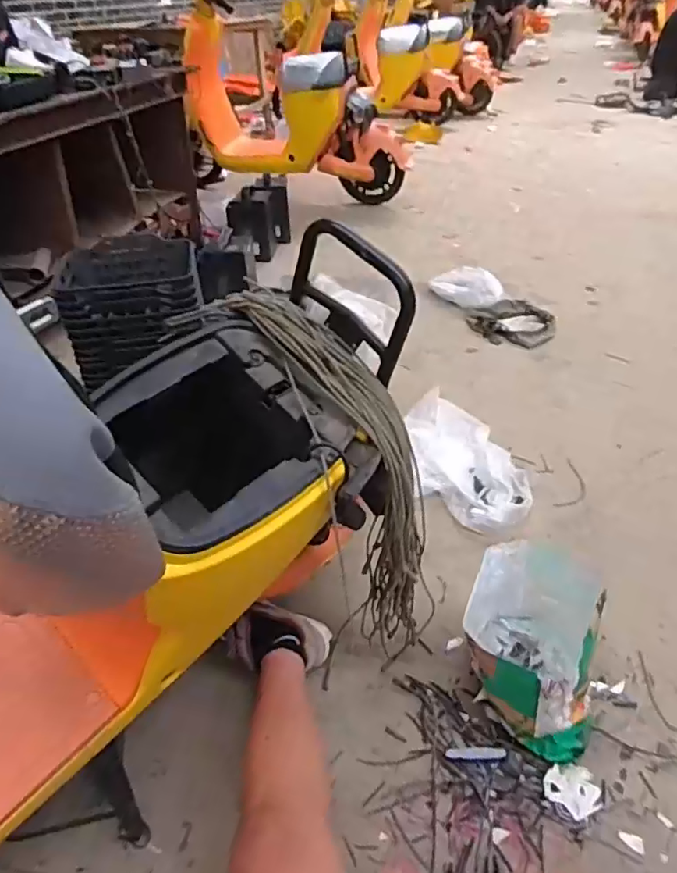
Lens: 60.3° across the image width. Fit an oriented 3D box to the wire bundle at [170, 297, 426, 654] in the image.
[{"bbox_3d":[-0.015,0.092,0.919,0.347,0.611,0.125,22,44,30],"label":"wire bundle"}]

